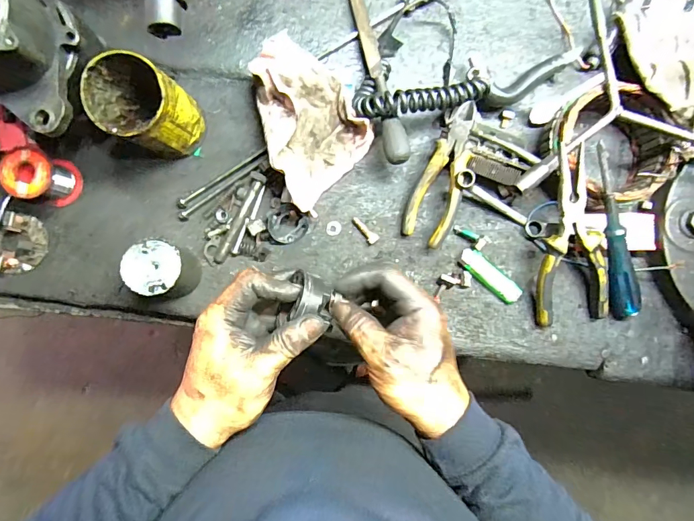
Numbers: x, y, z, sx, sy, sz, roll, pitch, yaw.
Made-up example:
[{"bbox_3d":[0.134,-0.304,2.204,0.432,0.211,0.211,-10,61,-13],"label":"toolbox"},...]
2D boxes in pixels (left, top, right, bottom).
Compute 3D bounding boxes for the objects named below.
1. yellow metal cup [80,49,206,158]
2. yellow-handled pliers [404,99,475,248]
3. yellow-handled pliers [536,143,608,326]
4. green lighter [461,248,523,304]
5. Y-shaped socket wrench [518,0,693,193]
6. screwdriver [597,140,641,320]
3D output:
[{"bbox_3d":[-0.202,-0.149,0.418,0.074,0.114,0.073,0,87,-2],"label":"yellow metal cup"},{"bbox_3d":[0.107,-0.093,0.450,0.052,0.011,0.152,23,102,15],"label":"yellow-handled pliers"},{"bbox_3d":[0.237,-0.020,0.439,0.071,0.023,0.186,-11,107,-3],"label":"yellow-handled pliers"},{"bbox_3d":[0.168,0.018,0.480,0.082,0.009,0.023,43,87,0],"label":"green lighter"},{"bbox_3d":[0.276,-0.184,0.434,0.218,0.055,0.199,-7,88,-2],"label":"Y-shaped socket wrench"},{"bbox_3d":[0.283,-0.023,0.434,0.024,0.020,0.202,-20,106,-3],"label":"screwdriver"}]

